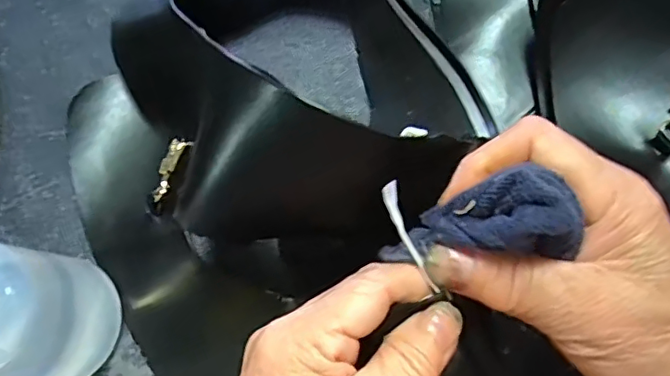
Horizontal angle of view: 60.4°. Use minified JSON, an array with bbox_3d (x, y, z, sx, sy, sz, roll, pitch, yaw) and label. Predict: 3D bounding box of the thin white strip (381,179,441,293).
[{"bbox_3d":[0.026,0.018,0.197,0.005,0.004,0.046,-27,111,-8],"label":"thin white strip"}]

